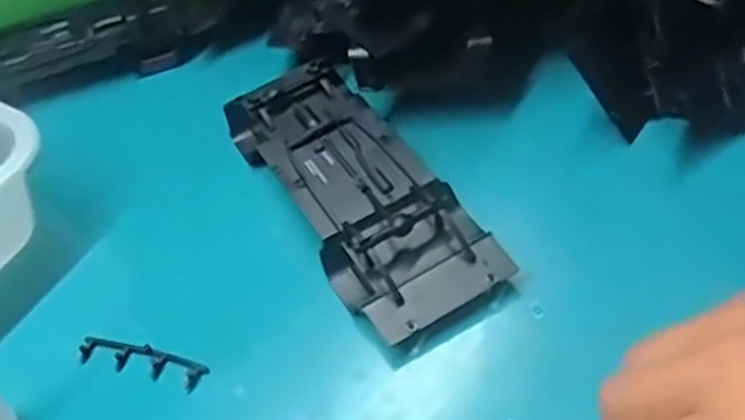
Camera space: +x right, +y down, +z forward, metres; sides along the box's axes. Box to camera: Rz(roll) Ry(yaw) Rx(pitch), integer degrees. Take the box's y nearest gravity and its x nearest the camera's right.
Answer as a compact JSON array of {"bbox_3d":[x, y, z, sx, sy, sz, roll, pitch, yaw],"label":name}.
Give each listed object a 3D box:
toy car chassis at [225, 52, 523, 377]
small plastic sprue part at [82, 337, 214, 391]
[{"bbox_3d":[-0.010,-0.015,0.390,0.073,0.032,0.192,-28,52,-15],"label":"toy car chassis"},{"bbox_3d":[-0.111,0.071,0.352,0.068,0.006,0.015,11,53,17],"label":"small plastic sprue part"}]

